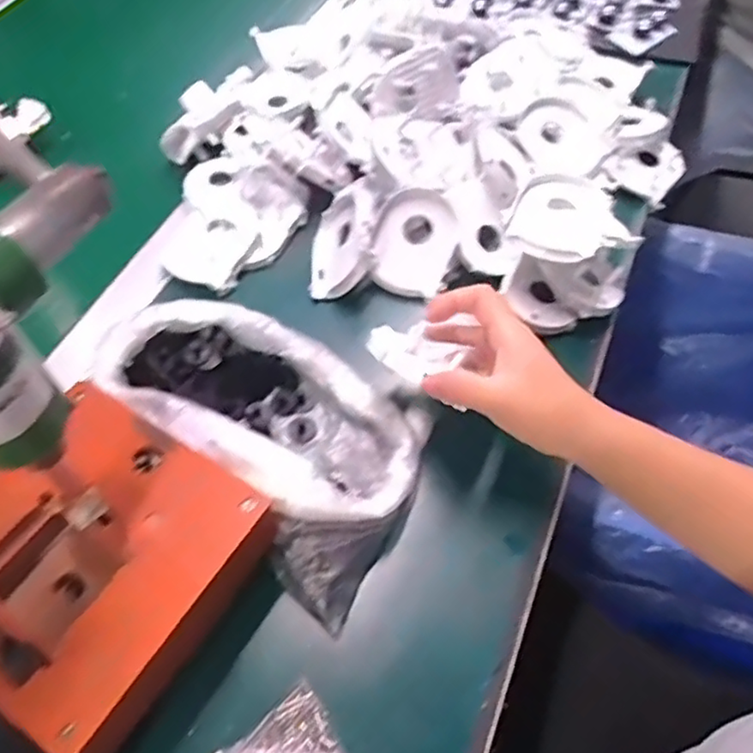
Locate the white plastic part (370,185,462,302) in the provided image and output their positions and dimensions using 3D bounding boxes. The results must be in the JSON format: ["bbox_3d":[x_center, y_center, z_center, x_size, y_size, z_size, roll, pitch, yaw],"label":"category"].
[{"bbox_3d":[0.030,-0.108,0.523,0.063,0.026,0.081,13,97,6],"label":"white plastic part"}]

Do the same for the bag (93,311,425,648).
[{"bbox_3d":[-0.065,0.028,0.435,0.231,0.057,0.138,38,65,23],"label":"bag"}]

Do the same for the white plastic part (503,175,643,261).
[{"bbox_3d":[0.148,-0.114,0.481,0.087,0.021,0.072,20,59,14],"label":"white plastic part"}]

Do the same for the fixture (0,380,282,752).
[{"bbox_3d":[-0.159,0.108,0.374,0.160,0.069,0.150,26,61,17],"label":"fixture"}]

